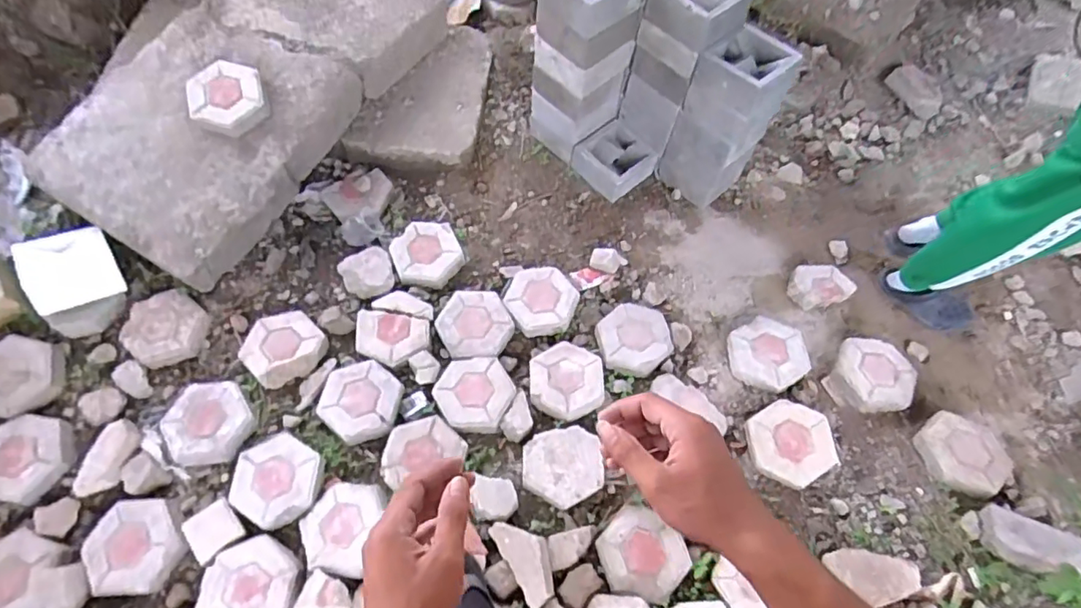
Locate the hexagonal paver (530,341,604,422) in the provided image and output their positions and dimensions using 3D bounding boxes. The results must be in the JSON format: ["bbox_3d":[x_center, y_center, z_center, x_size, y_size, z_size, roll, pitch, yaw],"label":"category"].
[{"bbox_3d":[0.072,0.207,1.560,0.204,0.065,0.221,-7,63,-5],"label":"hexagonal paver"}]

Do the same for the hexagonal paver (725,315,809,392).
[{"bbox_3d":[0.625,0.130,1.574,0.217,0.061,0.201,36,67,18],"label":"hexagonal paver"}]

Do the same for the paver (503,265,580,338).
[{"bbox_3d":[0.001,-0.013,1.663,0.203,0.052,0.220,-39,68,-19],"label":"paver"}]

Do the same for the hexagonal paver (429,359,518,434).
[{"bbox_3d":[-0.177,0.240,1.535,0.215,0.036,0.202,-2,61,-1],"label":"hexagonal paver"}]

